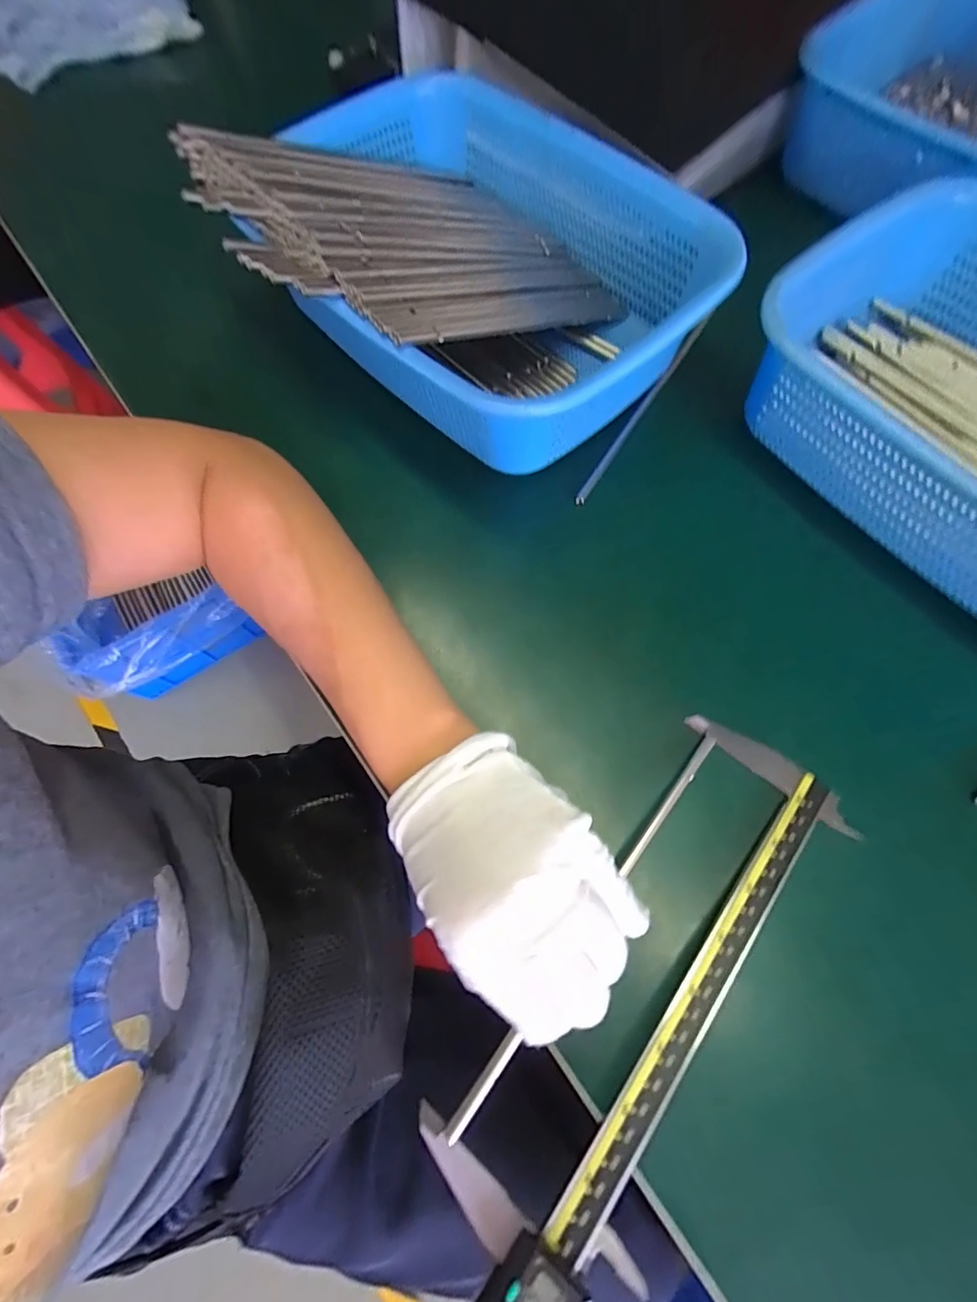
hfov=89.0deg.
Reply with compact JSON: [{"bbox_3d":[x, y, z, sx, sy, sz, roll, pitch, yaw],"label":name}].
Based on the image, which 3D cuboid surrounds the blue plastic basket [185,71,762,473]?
[{"bbox_3d":[-0.012,-0.231,0.302,0.272,0.093,0.216,38,75,12],"label":"blue plastic basket"}]

